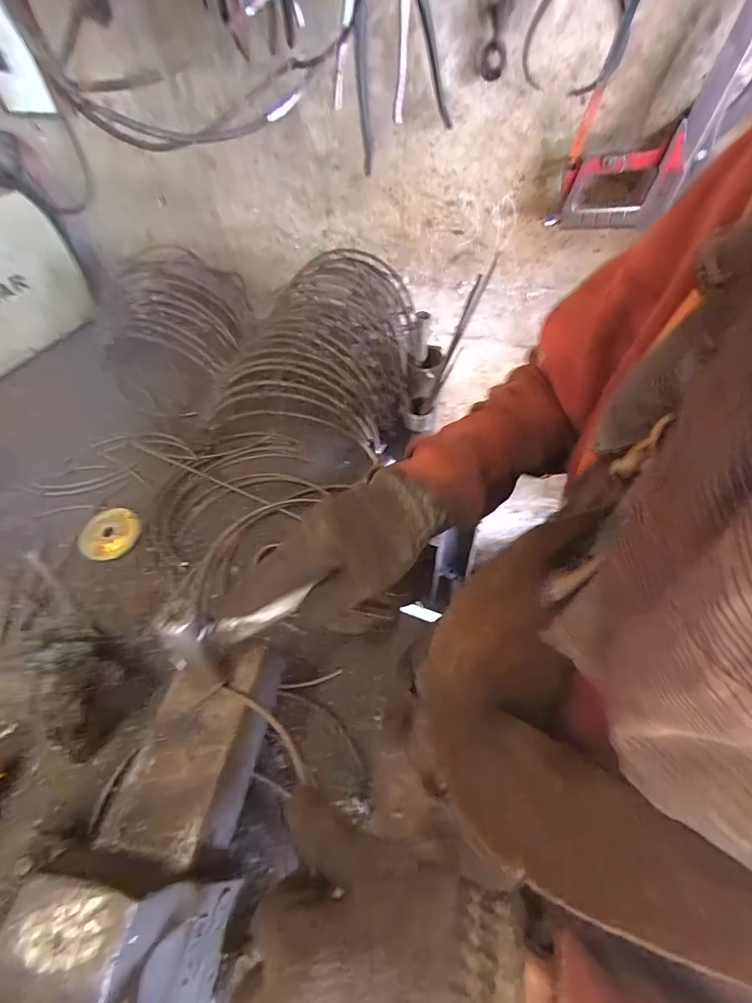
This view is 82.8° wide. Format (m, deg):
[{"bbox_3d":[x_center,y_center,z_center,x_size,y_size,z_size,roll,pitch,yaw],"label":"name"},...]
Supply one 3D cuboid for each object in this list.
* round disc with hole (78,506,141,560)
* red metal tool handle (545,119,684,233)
[{"bbox_3d":[-0.344,0.040,0.552,0.065,0.010,0.074,21,56,15],"label":"round disc with hole"},{"bbox_3d":[0.318,-0.422,0.564,0.137,0.115,0.023,20,56,14],"label":"red metal tool handle"}]

